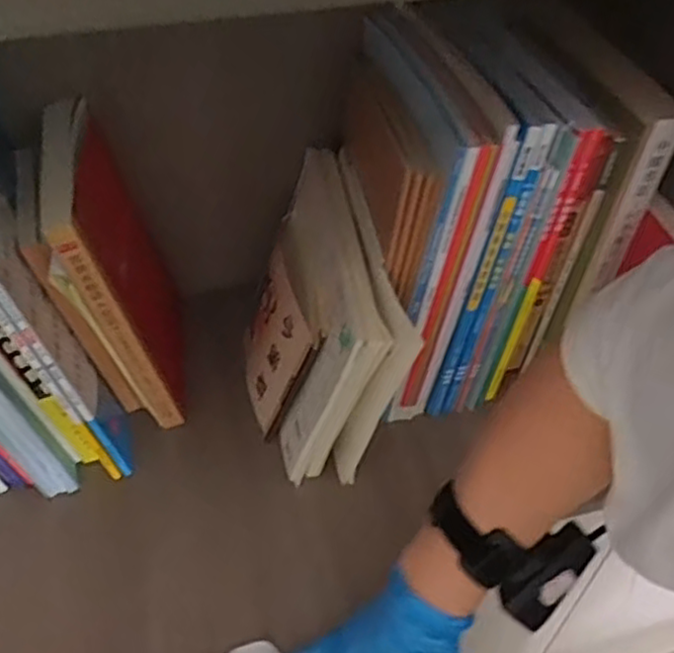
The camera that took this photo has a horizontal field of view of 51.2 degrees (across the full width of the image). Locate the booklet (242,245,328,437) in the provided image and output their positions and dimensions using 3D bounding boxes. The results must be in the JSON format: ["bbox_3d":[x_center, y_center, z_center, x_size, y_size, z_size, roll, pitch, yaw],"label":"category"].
[{"bbox_3d":[-0.057,0.012,0.623,0.010,0.131,0.130,4,43,-28],"label":"booklet"}]

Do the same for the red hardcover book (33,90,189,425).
[{"bbox_3d":[-0.182,-0.057,0.599,0.029,0.233,0.185,-12,49,2],"label":"red hardcover book"}]

